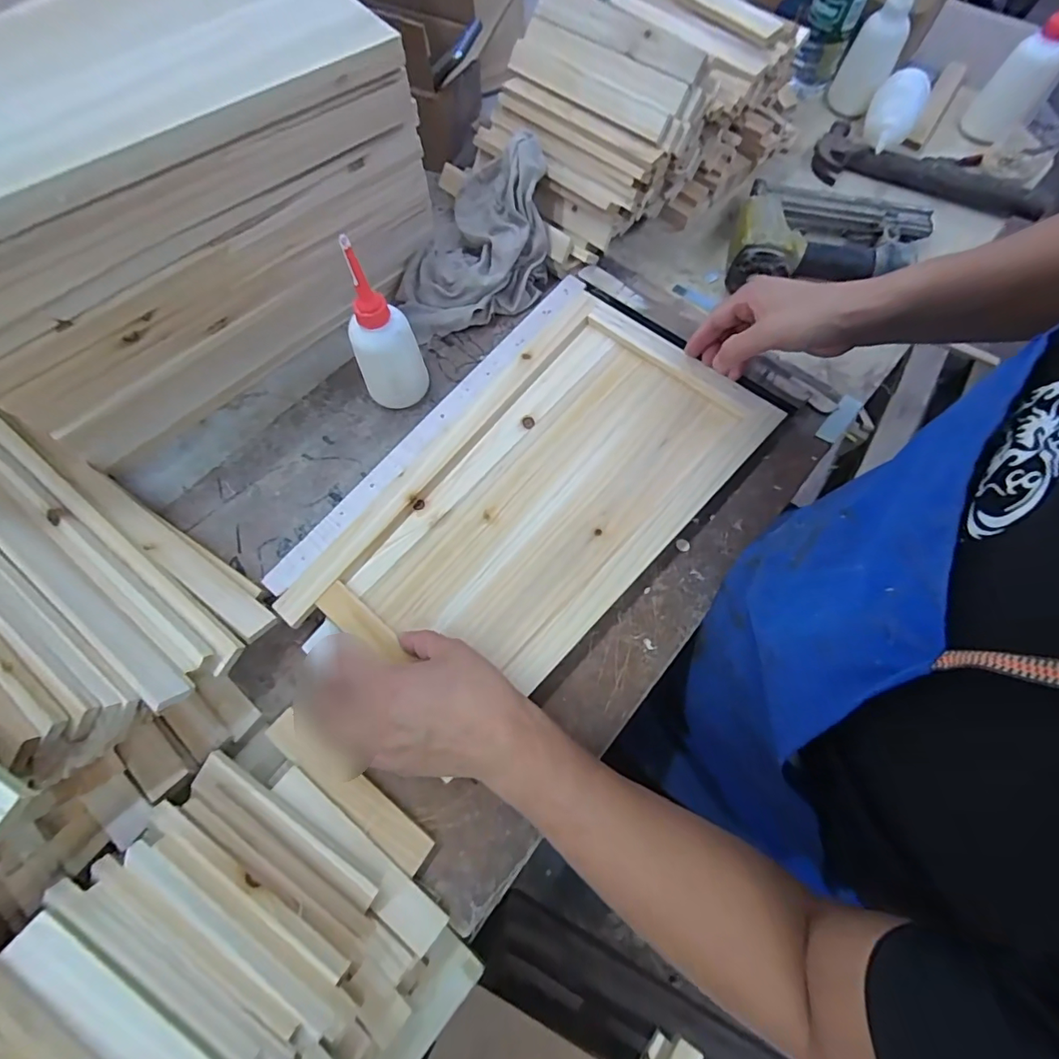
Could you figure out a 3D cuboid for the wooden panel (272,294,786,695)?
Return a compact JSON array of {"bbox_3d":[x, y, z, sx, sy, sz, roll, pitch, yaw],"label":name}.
[{"bbox_3d":[0.008,-0.040,0.463,0.243,0.021,0.432,42,75,13],"label":"wooden panel"}]

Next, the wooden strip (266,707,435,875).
[{"bbox_3d":[-0.139,0.196,0.377,0.155,0.011,0.025,35,74,11],"label":"wooden strip"}]

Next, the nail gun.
[{"bbox_3d":[0.346,-0.329,0.565,0.220,0.060,0.154,14,71,4],"label":"nail gun"}]

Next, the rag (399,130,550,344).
[{"bbox_3d":[-0.063,-0.325,0.546,0.157,0.113,0.212,0,70,-2],"label":"rag"}]

